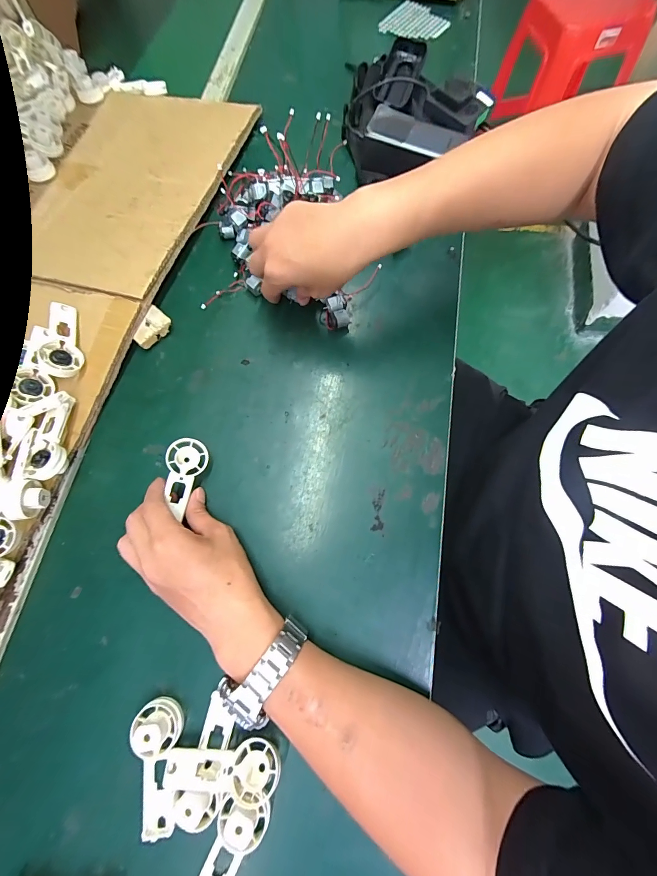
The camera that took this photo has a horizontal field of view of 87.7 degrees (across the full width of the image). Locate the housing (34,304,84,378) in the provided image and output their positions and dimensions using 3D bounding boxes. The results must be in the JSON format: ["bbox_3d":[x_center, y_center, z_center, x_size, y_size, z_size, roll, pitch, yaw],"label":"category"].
[{"bbox_3d":[-0.304,-0.110,0.386,0.040,0.020,0.092,-7,71,-35],"label":"housing"}]

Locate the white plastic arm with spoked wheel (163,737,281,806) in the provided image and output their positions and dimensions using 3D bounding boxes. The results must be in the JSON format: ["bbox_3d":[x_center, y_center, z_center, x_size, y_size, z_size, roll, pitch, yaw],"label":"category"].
[{"bbox_3d":[-0.085,0.266,0.281,0.091,0.027,0.034,5,73,3],"label":"white plastic arm with spoked wheel"}]

